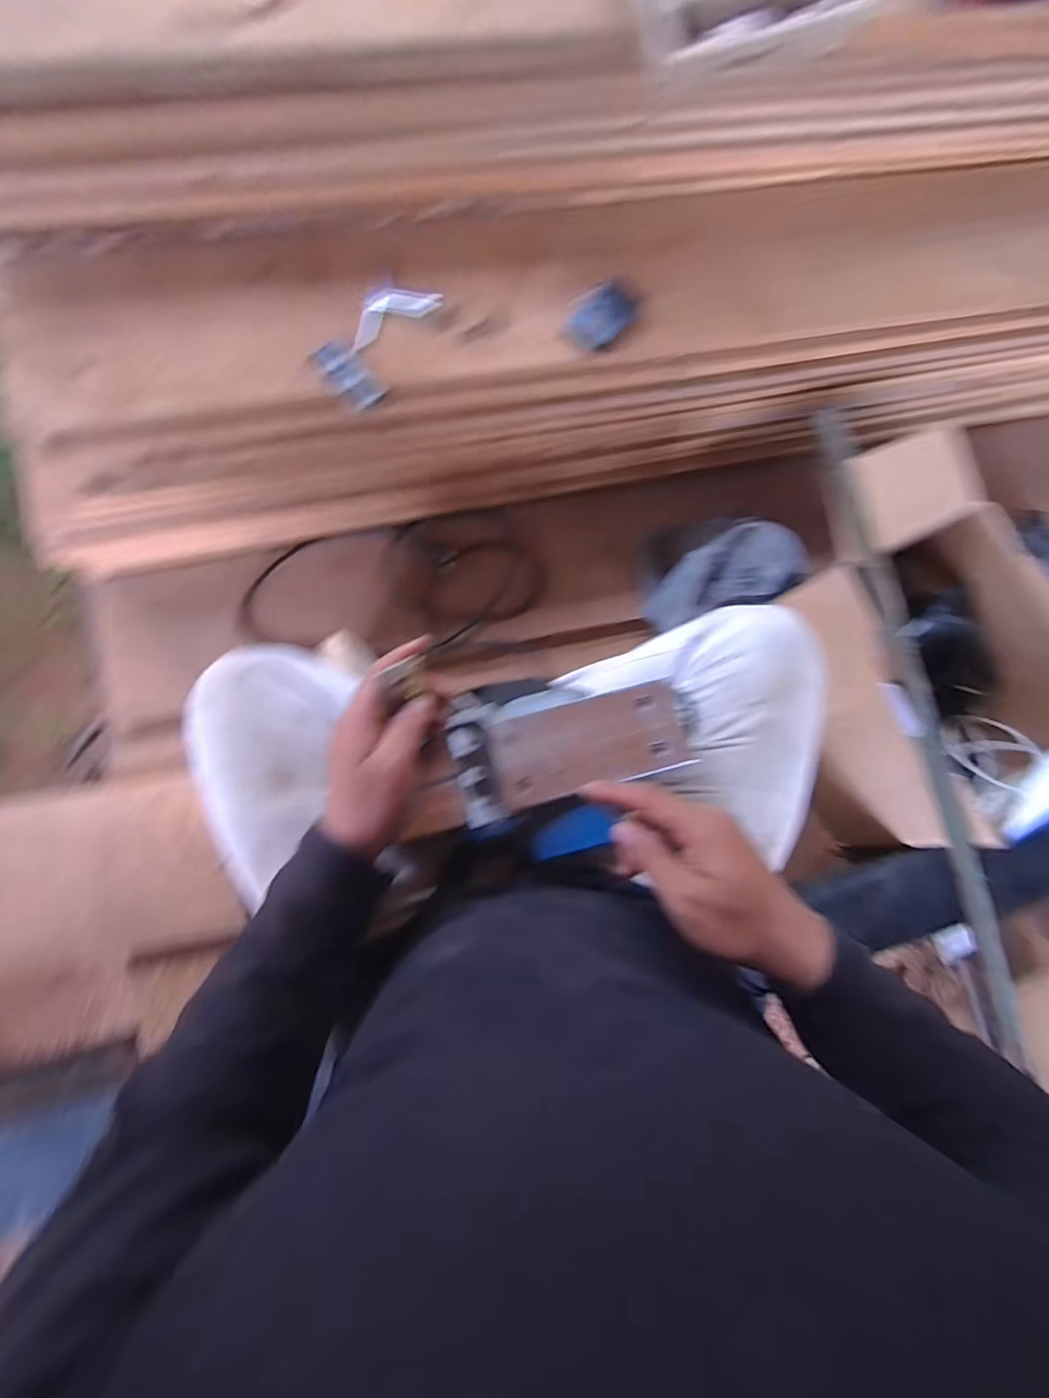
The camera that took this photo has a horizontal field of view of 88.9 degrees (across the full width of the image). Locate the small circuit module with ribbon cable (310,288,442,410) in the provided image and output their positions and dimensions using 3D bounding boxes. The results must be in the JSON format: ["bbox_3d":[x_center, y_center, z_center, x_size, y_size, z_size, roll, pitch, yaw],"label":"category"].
[{"bbox_3d":[-0.144,-0.354,0.526,0.067,0.016,0.139,36,80,1],"label":"small circuit module with ribbon cable"}]

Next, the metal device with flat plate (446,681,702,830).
[{"bbox_3d":[0.042,0.036,0.443,0.198,0.030,0.097,-10,82,-2],"label":"metal device with flat plate"}]

